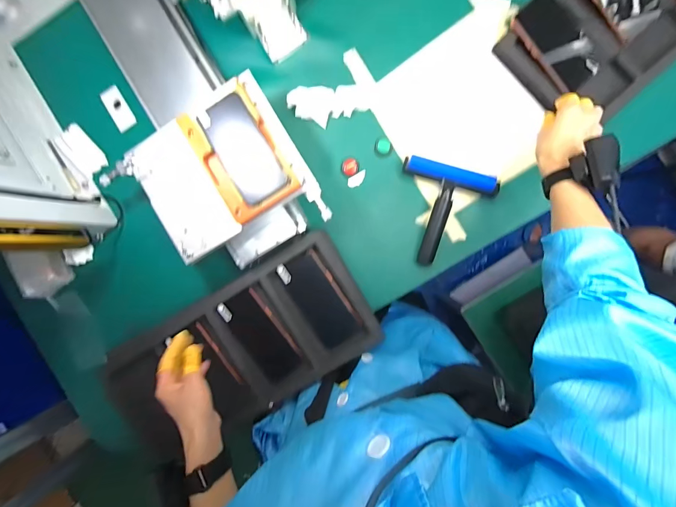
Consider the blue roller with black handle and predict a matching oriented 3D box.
[{"bbox_3d":[0.175,-0.068,0.603,0.167,0.042,0.177,17,93,4],"label":"blue roller with black handle"}]

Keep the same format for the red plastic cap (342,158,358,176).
[{"bbox_3d":[0.023,-0.159,0.626,0.028,0.009,0.031,6,93,4],"label":"red plastic cap"}]

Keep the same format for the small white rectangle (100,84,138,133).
[{"bbox_3d":[-0.424,-0.279,0.662,0.036,0.007,0.079,-30,105,-19],"label":"small white rectangle"}]

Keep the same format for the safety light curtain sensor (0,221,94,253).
[{"bbox_3d":[-0.410,-0.021,0.441,0.033,0.199,0.039,3,93,4],"label":"safety light curtain sensor"}]

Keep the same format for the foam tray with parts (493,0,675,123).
[{"bbox_3d":[0.490,-0.410,0.533,0.446,0.032,0.212,-37,89,7],"label":"foam tray with parts"}]

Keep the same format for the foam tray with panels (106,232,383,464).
[{"bbox_3d":[-0.168,0.164,0.589,0.445,0.067,0.226,-30,90,5],"label":"foam tray with panels"}]

